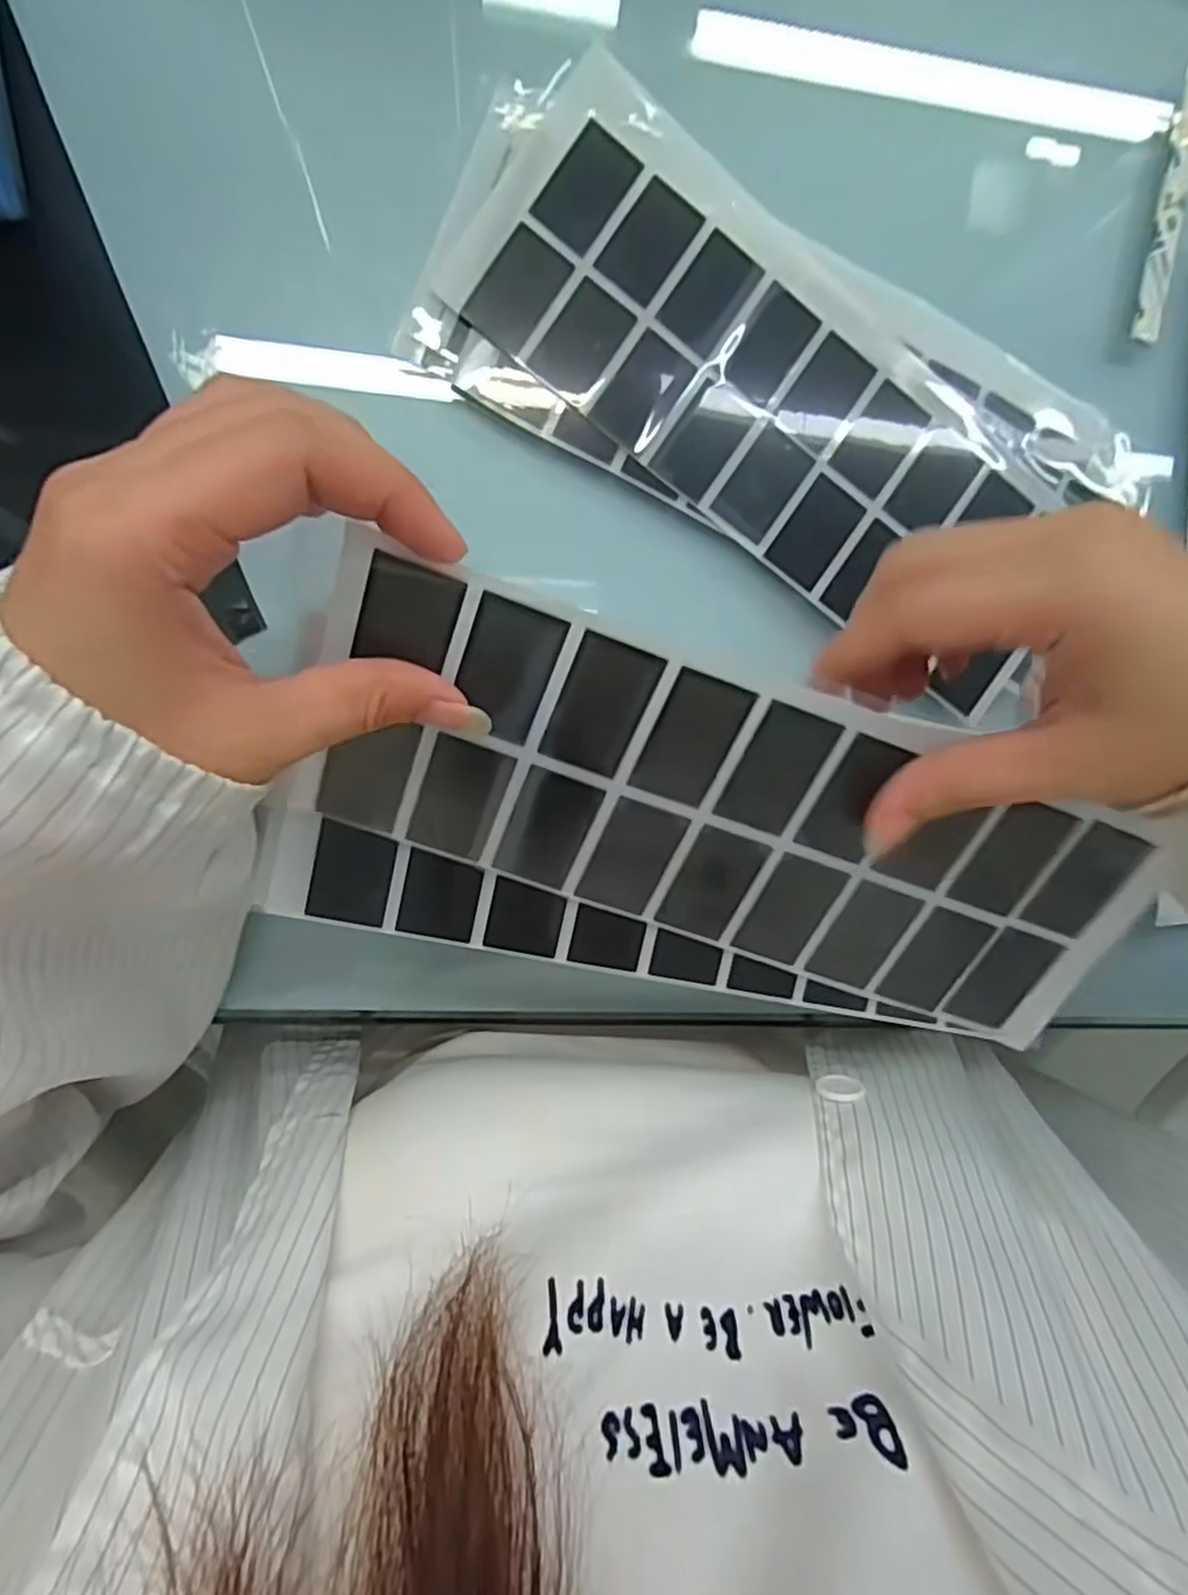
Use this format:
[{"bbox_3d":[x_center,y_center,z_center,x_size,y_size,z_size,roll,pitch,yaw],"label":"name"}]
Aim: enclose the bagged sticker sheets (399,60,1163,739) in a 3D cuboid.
[{"bbox_3d":[0.074,-0.153,0.284,0.276,0.008,0.123,29,92,-11],"label":"bagged sticker sheets"}]

